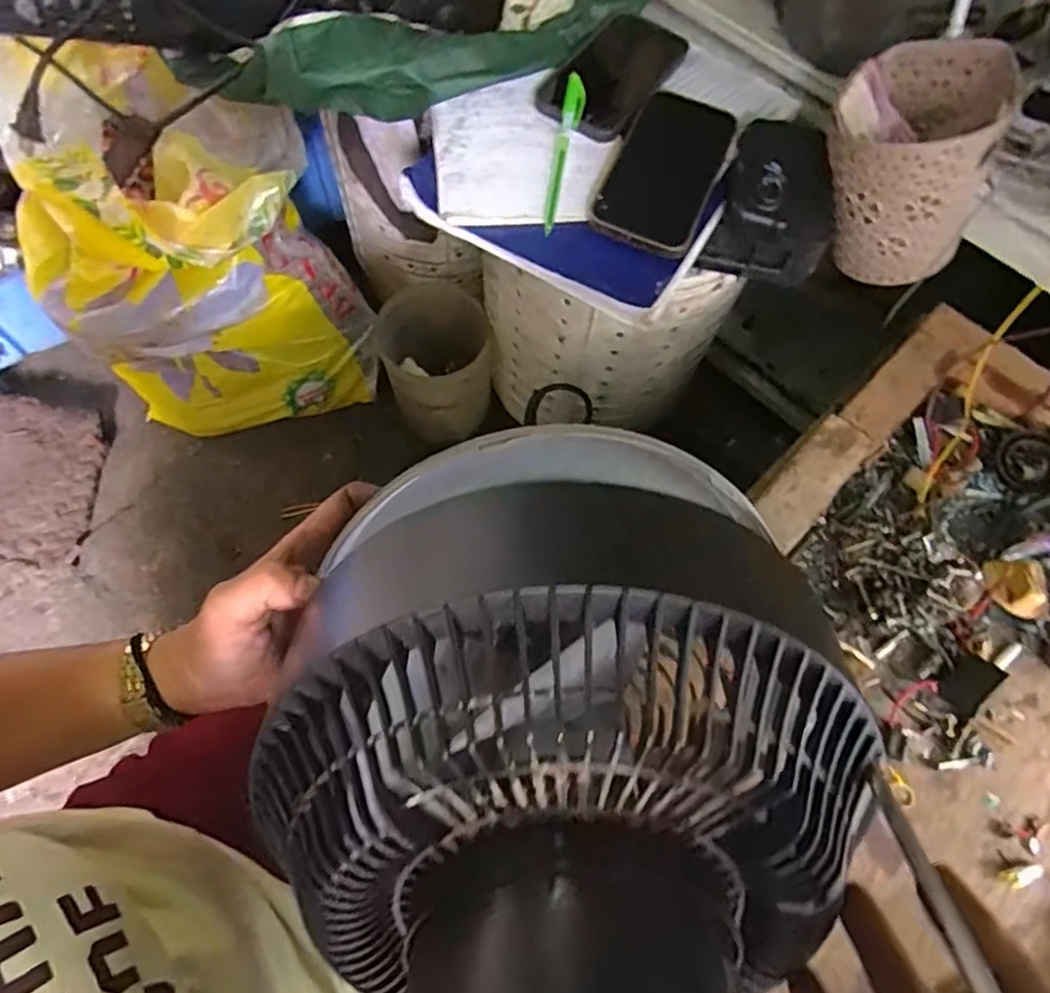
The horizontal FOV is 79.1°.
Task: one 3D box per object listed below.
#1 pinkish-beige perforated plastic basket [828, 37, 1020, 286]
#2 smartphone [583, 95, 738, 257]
[{"bbox_3d":[0.294,-0.265,0.511,0.125,0.127,0.125,16,65,5],"label":"pinkish-beige perforated plastic basket"},{"bbox_3d":[0.109,-0.259,0.498,0.082,0.017,0.153,21,66,7],"label":"smartphone"}]

